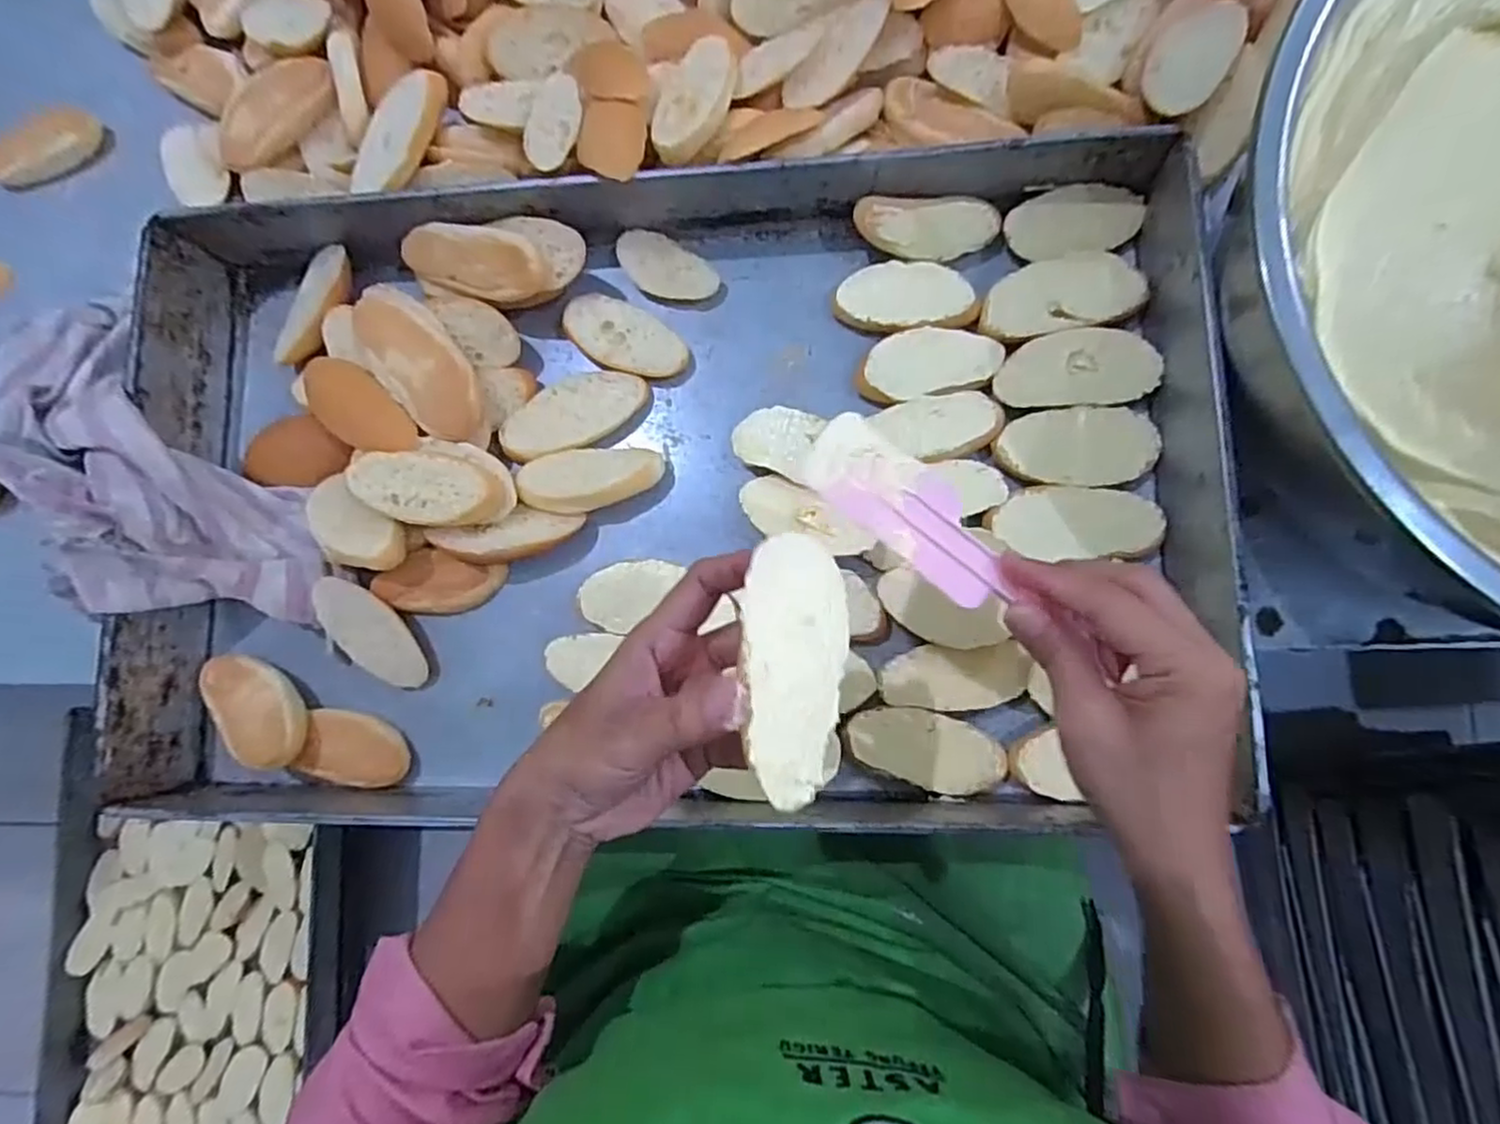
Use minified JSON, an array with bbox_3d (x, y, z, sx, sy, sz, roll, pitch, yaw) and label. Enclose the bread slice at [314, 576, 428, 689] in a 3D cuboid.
[{"bbox_3d":[-0.236,0.046,0.437,0.038,0.008,0.083,-40,101,1],"label":"bread slice"}]

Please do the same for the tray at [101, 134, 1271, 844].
[{"bbox_3d":[-0.072,-0.040,0.416,0.634,0.069,0.368,-1,84,6],"label":"tray"}]

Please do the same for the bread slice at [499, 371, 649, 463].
[{"bbox_3d":[-0.112,-0.096,0.444,0.093,0.014,0.045,-17,82,4],"label":"bread slice"}]

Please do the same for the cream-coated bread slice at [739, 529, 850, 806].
[{"bbox_3d":[0.014,0.038,0.250,0.038,0.016,0.091,5,81,-21],"label":"cream-coated bread slice"}]

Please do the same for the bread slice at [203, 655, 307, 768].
[{"bbox_3d":[-0.305,0.089,0.433,0.091,0.023,0.039,35,88,22],"label":"bread slice"}]

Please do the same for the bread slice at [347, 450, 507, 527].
[{"bbox_3d":[-0.191,-0.043,0.413,0.085,0.016,0.041,9,85,-5],"label":"bread slice"}]

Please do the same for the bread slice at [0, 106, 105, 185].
[{"bbox_3d":[-0.515,-0.297,0.508,0.082,0.029,0.027,-30,81,2],"label":"bread slice"}]

